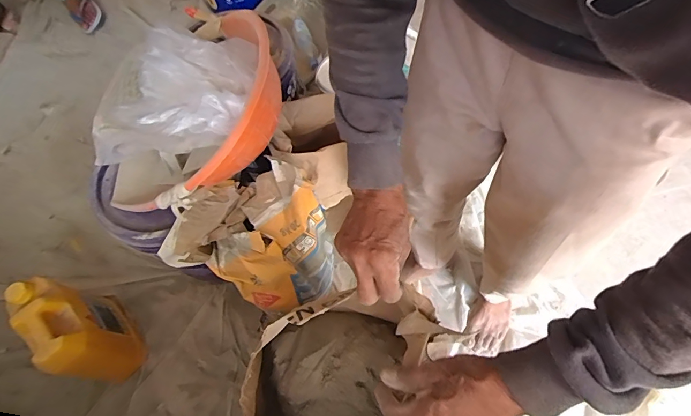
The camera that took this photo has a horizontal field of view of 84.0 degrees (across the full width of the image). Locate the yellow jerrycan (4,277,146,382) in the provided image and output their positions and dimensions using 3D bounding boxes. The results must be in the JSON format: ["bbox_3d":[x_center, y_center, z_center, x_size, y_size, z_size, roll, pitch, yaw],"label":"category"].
[{"bbox_3d":[-0.597,0.282,0.889,0.114,0.266,0.213,-39,68,-15],"label":"yellow jerrycan"}]

